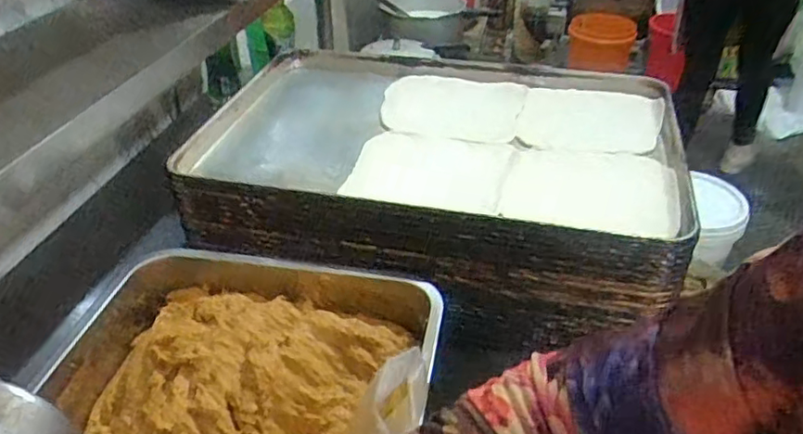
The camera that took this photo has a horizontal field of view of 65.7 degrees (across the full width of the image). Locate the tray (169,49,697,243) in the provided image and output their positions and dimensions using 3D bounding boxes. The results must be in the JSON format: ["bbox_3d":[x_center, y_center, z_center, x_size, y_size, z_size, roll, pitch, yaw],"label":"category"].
[{"bbox_3d":[0.053,-0.101,0.855,0.600,0.078,0.425,7,36,11],"label":"tray"}]

